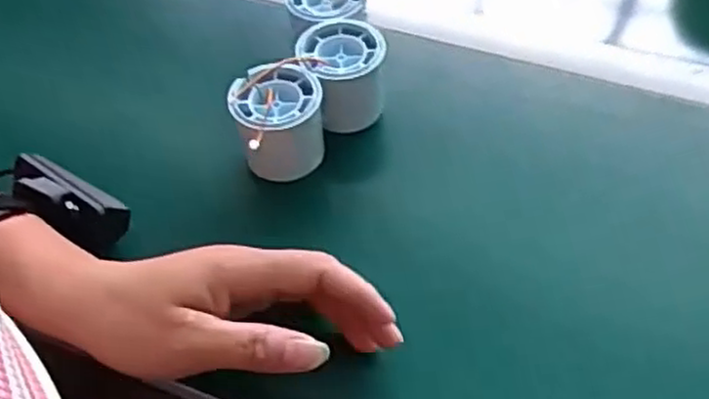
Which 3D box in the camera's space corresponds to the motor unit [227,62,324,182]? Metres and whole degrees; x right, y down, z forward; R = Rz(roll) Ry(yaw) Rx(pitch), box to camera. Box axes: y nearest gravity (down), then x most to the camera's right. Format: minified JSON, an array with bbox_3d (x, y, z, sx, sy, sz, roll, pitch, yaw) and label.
[{"bbox_3d":[-0.045,-0.046,0.465,0.053,0.047,0.056,-2,52,2],"label":"motor unit"}]

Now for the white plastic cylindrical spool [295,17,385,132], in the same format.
[{"bbox_3d":[-0.008,-0.082,0.496,0.052,0.052,0.054,-6,52,-1],"label":"white plastic cylindrical spool"}]

